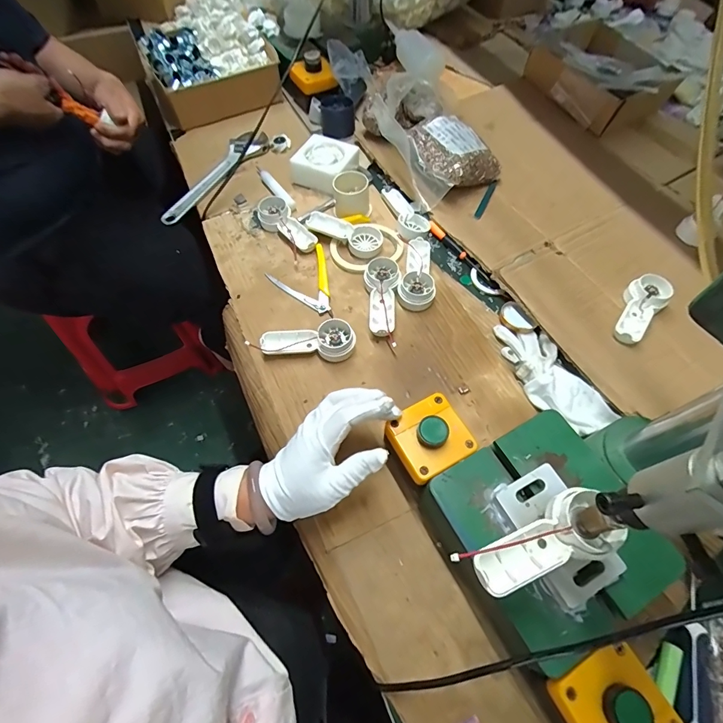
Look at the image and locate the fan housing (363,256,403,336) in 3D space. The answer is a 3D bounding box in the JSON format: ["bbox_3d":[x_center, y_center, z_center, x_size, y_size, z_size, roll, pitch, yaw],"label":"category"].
[{"bbox_3d":[0.029,-0.082,0.505,0.045,0.025,0.109,-6,60,-2],"label":"fan housing"}]

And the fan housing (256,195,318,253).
[{"bbox_3d":[-0.109,-0.197,0.567,0.042,0.027,0.107,-35,65,-17],"label":"fan housing"}]

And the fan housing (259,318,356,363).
[{"bbox_3d":[-0.064,-0.022,0.477,0.109,0.026,0.044,-7,61,-3],"label":"fan housing"}]

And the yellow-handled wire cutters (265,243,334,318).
[{"bbox_3d":[-0.085,-0.108,0.529,0.079,0.013,0.113,-8,61,-3],"label":"yellow-handled wire cutters"}]

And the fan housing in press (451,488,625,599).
[{"bbox_3d":[0.128,0.129,0.282,0.105,0.019,0.043,-16,62,-12],"label":"fan housing in press"}]

